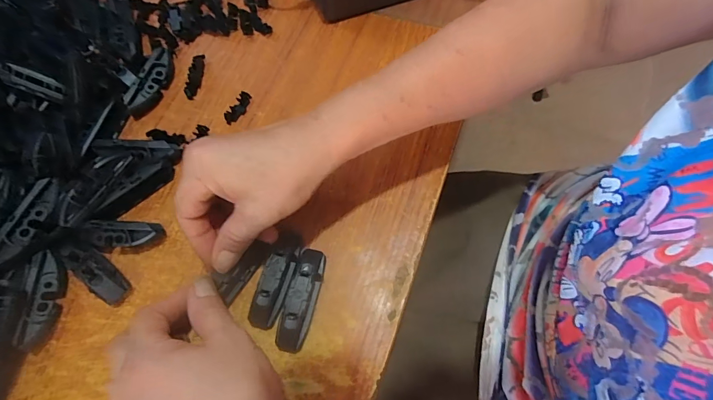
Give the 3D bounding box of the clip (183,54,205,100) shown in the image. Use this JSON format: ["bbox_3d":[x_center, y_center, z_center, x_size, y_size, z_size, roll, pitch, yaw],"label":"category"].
[{"bbox_3d":[-0.159,-0.122,0.372,0.013,0.010,0.049,-2,67,2],"label":"clip"}]

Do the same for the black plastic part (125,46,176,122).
[{"bbox_3d":[-0.195,-0.114,0.360,0.017,0.017,0.071,19,69,11],"label":"black plastic part"}]

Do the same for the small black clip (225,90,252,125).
[{"bbox_3d":[-0.111,-0.087,0.356,0.011,0.009,0.035,30,71,14],"label":"small black clip"}]

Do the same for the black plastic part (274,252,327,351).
[{"bbox_3d":[-0.040,0.073,0.280,0.023,0.020,0.073,13,68,8],"label":"black plastic part"}]

